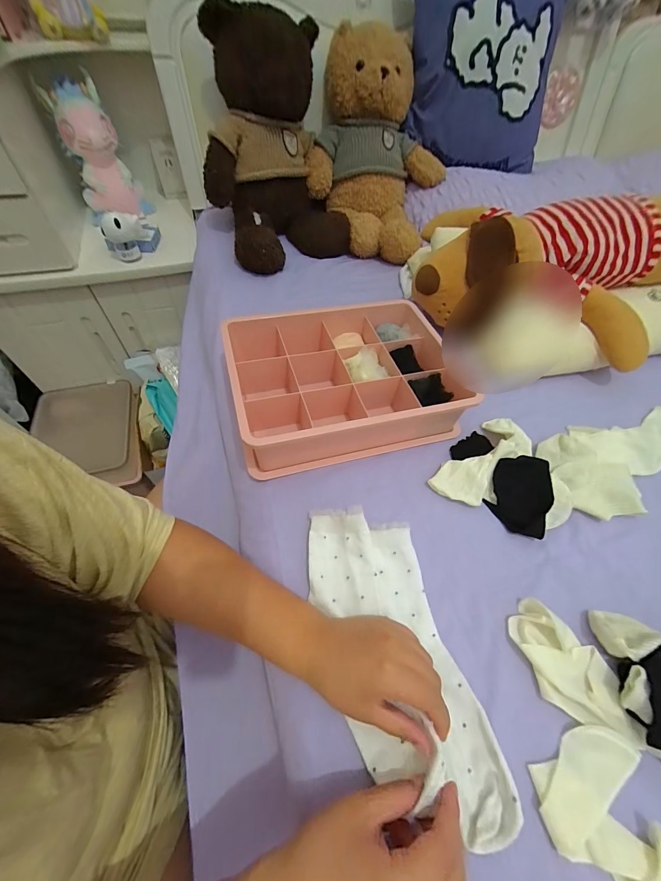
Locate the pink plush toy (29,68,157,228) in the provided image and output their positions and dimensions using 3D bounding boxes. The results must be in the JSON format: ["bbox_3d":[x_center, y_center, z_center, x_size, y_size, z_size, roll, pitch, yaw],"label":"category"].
[{"bbox_3d":[-0.505,-0.614,0.722,0.127,0.219,0.102,-26,60,-19],"label":"pink plush toy"}]

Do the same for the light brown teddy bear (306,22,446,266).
[{"bbox_3d":[0.093,-0.583,0.673,0.272,0.268,0.280,12,56,5],"label":"light brown teddy bear"}]

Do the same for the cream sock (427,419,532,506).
[{"bbox_3d":[0.201,0.022,0.422,0.069,0.026,0.163,40,62,22],"label":"cream sock"}]

